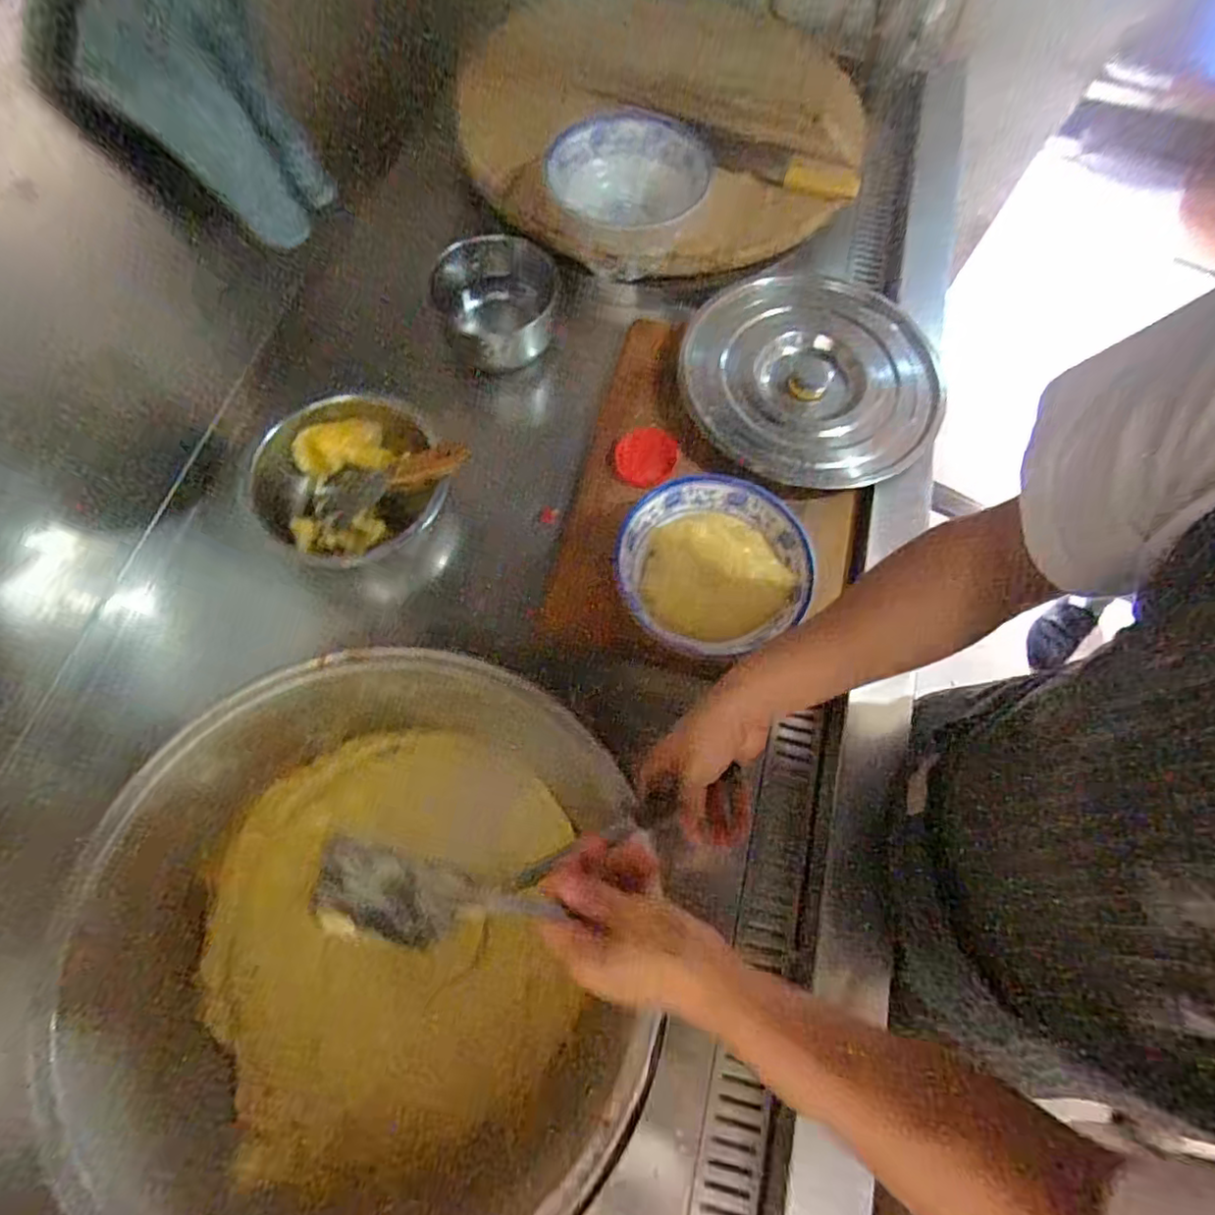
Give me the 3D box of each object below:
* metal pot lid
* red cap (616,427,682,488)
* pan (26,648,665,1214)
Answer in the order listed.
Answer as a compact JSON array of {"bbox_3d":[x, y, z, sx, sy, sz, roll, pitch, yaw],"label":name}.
[{"bbox_3d":[0.241,-0.274,0.748,0.296,0.054,0.293,1,68,-2],"label":"metal pot lid"},{"bbox_3d":[0.042,-0.170,0.701,0.064,0.067,0.012,34,27,-4],"label":"red cap"},{"bbox_3d":[-0.208,0.318,0.641,0.503,0.246,0.485,1,68,-2],"label":"pan"}]

